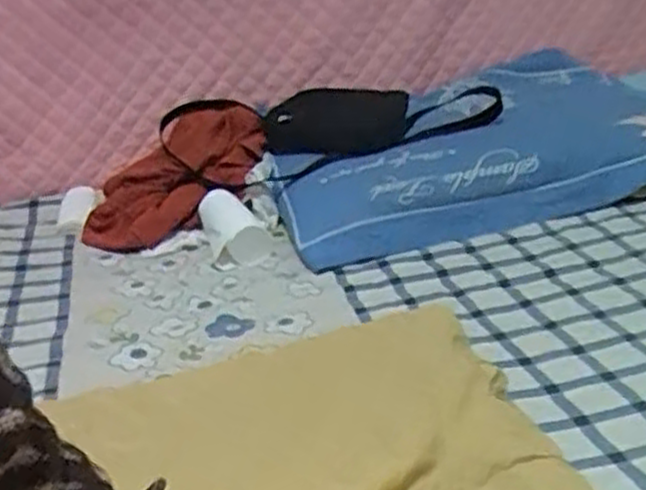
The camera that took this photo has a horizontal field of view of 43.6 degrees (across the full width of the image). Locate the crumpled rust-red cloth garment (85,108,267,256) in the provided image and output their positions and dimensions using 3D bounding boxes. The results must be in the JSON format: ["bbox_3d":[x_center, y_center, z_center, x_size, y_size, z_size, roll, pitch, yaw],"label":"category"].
[{"bbox_3d":[-0.234,-0.114,1.308,0.190,0.072,0.349,14,50,39],"label":"crumpled rust-red cloth garment"}]

